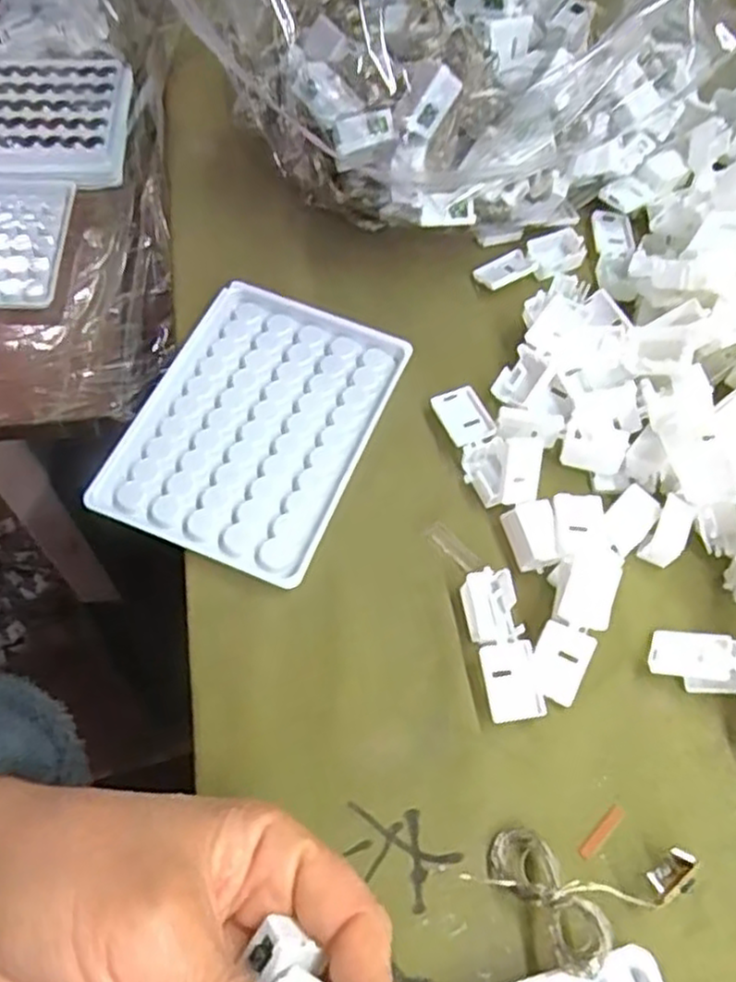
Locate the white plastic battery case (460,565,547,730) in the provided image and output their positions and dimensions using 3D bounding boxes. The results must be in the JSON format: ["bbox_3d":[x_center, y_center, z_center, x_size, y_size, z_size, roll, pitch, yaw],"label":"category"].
[{"bbox_3d":[0.050,0.057,0.277,0.020,0.009,0.055,-7,63,-7],"label":"white plastic battery case"}]

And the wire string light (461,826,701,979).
[{"bbox_3d":[0.070,0.132,0.238,0.073,0.018,0.038,8,62,0],"label":"wire string light"}]

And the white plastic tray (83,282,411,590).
[{"bbox_3d":[-0.045,-0.029,0.320,0.091,0.017,0.128,22,63,8],"label":"white plastic tray"}]

